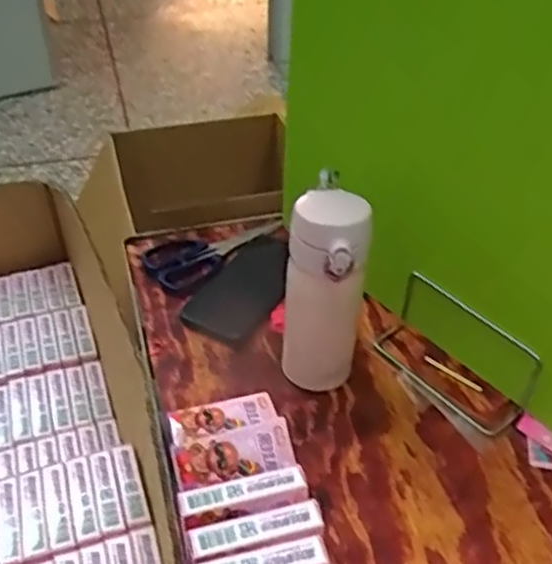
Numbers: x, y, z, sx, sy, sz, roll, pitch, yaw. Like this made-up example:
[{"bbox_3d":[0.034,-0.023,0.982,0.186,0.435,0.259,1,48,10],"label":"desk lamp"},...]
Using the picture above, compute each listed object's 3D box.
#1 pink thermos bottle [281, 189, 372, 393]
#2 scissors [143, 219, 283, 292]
[{"bbox_3d":[0.041,0.019,0.584,0.064,0.192,0.054,8,41,7],"label":"pink thermos bottle"},{"bbox_3d":[-0.066,-0.040,0.787,0.171,0.008,0.076,-22,46,-25],"label":"scissors"}]

